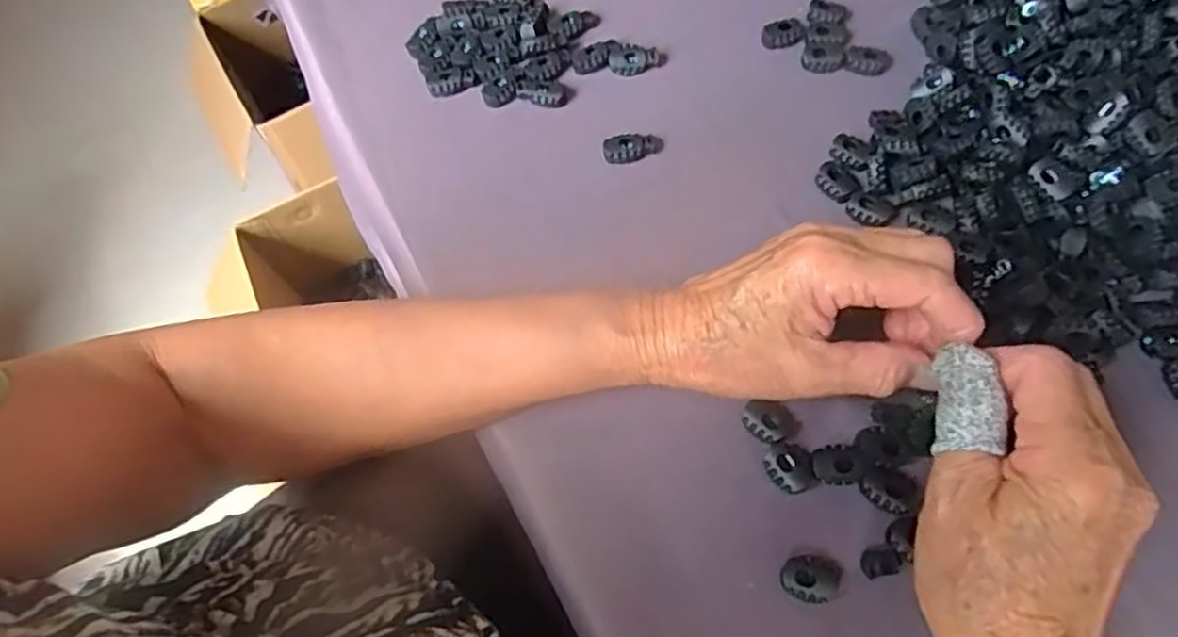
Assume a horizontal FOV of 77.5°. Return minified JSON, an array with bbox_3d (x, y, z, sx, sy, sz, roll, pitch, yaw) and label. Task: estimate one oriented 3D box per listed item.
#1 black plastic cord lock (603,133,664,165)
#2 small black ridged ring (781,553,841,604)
[{"bbox_3d":[0.024,-0.094,0.401,0.034,0.009,0.013,-17,65,-3],"label":"black plastic cord lock"},{"bbox_3d":[0.091,0.106,0.300,0.023,0.004,0.020,18,68,12],"label":"small black ridged ring"}]

